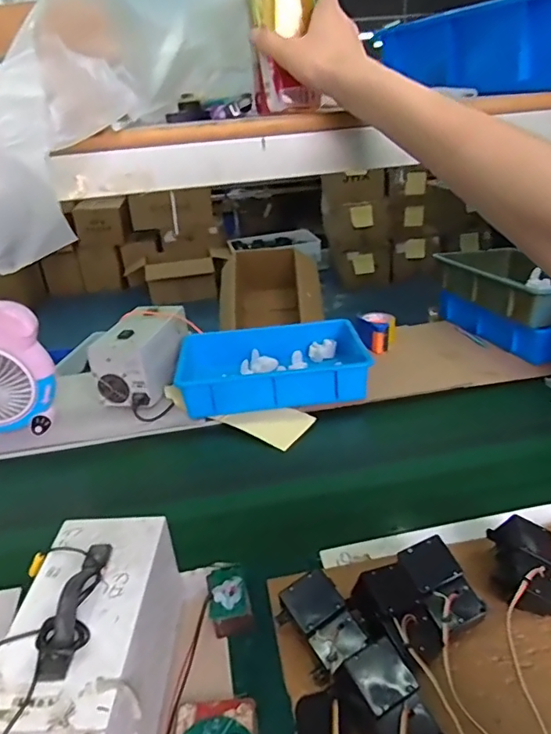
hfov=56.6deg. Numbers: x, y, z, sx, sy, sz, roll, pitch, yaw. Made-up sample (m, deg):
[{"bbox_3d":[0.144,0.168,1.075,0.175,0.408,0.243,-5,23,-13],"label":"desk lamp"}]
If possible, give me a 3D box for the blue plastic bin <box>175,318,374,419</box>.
[{"bbox_3d":[-0.013,-0.002,1.177,0.409,0.102,0.234,-4,27,1],"label":"blue plastic bin"}]

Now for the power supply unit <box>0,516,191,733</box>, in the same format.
[{"bbox_3d":[-0.190,0.310,0.536,0.131,0.170,0.269,-3,27,3],"label":"power supply unit"}]

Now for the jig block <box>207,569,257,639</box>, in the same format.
[{"bbox_3d":[-0.058,0.304,0.665,0.052,0.040,0.074,-8,27,-7],"label":"jig block"}]

